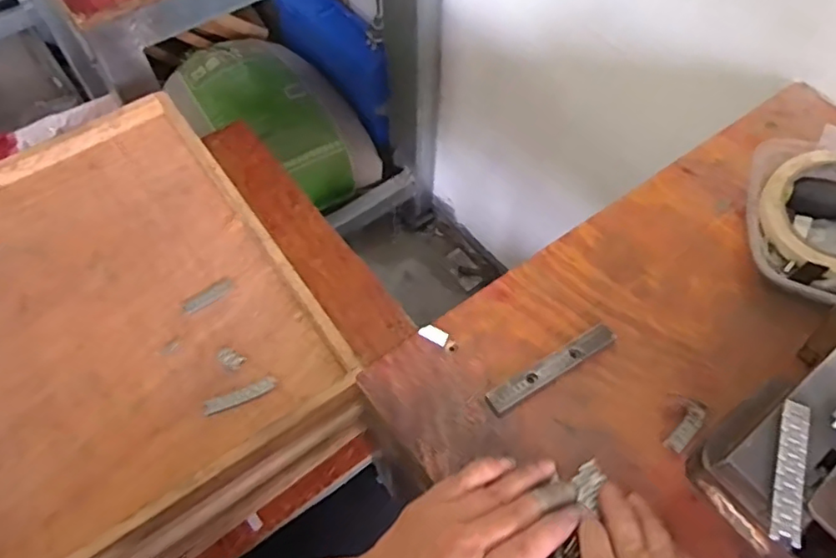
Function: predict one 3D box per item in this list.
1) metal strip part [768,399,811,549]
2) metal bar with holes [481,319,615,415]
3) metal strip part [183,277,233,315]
[{"bbox_3d":[0.175,0.088,0.276,0.013,0.004,0.067,20,62,11],"label":"metal strip part"},{"bbox_3d":[0.089,0.060,0.399,0.099,0.011,0.016,-29,64,-16],"label":"metal bar with holes"},{"bbox_3d":[-0.185,0.015,0.525,0.046,0.004,0.015,-36,66,-19],"label":"metal strip part"}]

